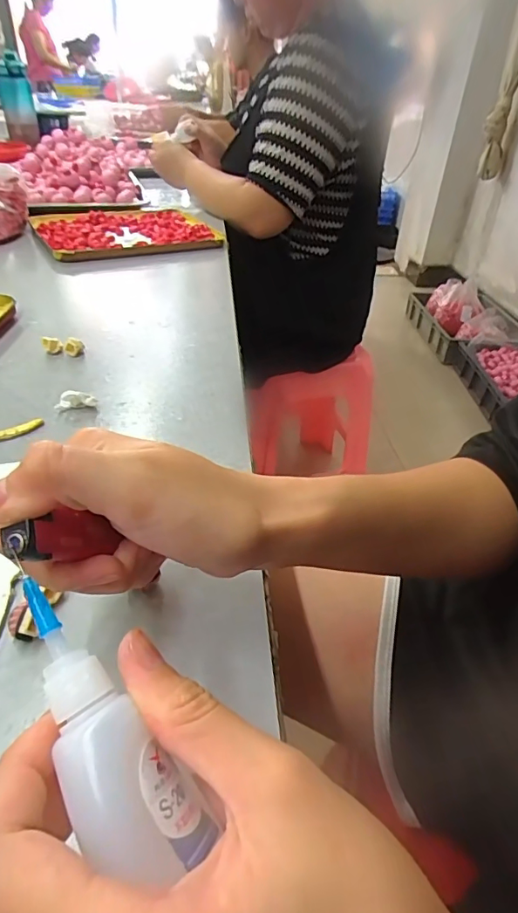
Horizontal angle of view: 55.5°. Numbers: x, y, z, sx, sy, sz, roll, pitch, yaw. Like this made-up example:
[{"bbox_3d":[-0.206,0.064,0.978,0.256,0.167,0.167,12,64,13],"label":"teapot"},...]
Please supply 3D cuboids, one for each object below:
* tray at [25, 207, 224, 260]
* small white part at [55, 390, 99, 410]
[{"bbox_3d":[-0.209,-0.350,0.760,0.247,0.025,0.242,-16,42,-27],"label":"tray"},{"bbox_3d":[-0.133,-0.041,0.358,0.029,0.017,0.005,-1,37,-11],"label":"small white part"}]

